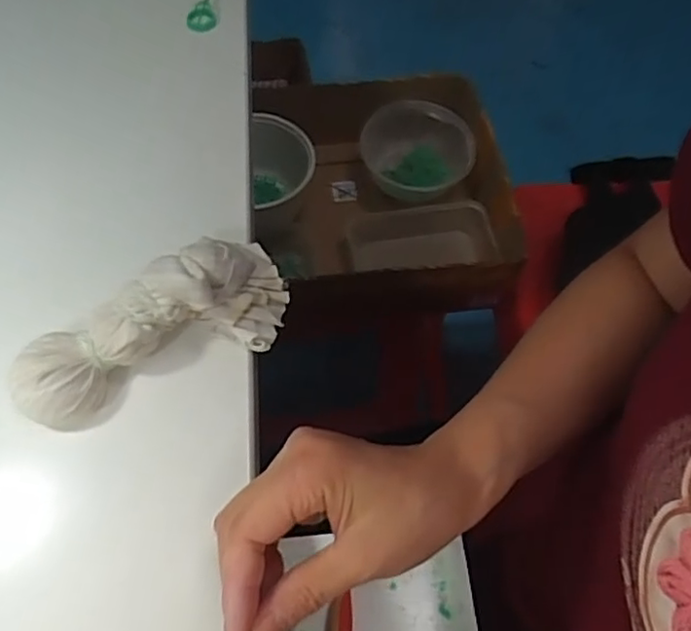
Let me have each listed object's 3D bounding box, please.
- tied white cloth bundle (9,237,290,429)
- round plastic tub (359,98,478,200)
[{"bbox_3d":[-0.110,0.005,0.354,0.163,0.050,0.058,-25,66,-15],"label":"tied white cloth bundle"},{"bbox_3d":[0.084,-0.195,0.753,0.127,0.065,0.121,1,62,-2],"label":"round plastic tub"}]

